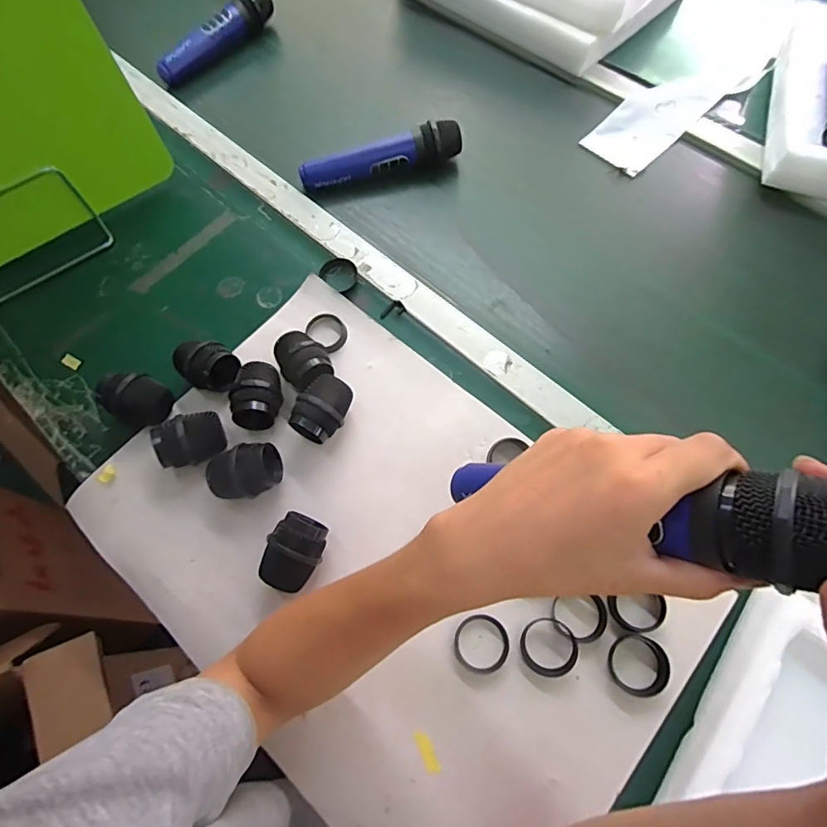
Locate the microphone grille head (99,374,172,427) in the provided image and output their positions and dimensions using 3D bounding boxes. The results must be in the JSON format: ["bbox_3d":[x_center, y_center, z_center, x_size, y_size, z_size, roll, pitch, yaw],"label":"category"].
[{"bbox_3d":[-0.269,-0.014,0.471,0.054,0.048,0.044,25,71,11],"label":"microphone grille head"}]

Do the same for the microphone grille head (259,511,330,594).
[{"bbox_3d":[-0.101,0.119,0.415,0.043,0.040,0.061,25,71,11],"label":"microphone grille head"}]

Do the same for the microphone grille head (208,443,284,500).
[{"bbox_3d":[-0.151,0.055,0.438,0.062,0.047,0.040,-20,69,-7],"label":"microphone grille head"}]

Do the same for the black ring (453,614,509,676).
[{"bbox_3d":[0.056,0.188,0.393,0.043,0.008,0.045,0,68,1],"label":"black ring"}]

